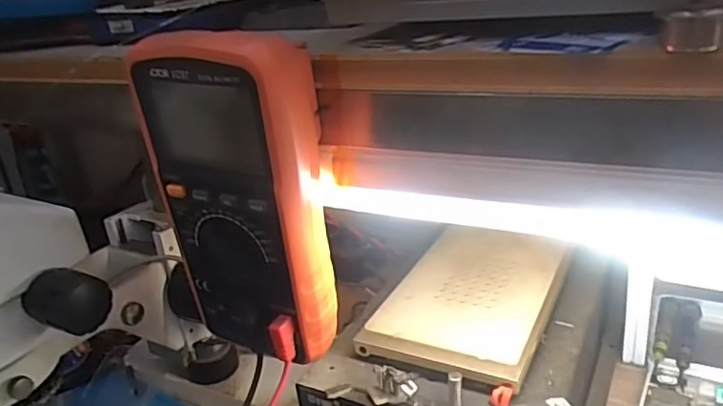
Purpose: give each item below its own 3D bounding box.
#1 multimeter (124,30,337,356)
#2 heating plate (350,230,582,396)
[{"bbox_3d":[-0.059,0.000,0.304,0.085,0.164,0.049,7,26,30],"label":"multimeter"},{"bbox_3d":[0.084,0.066,0.440,0.112,0.012,0.184,6,26,28],"label":"heating plate"}]

